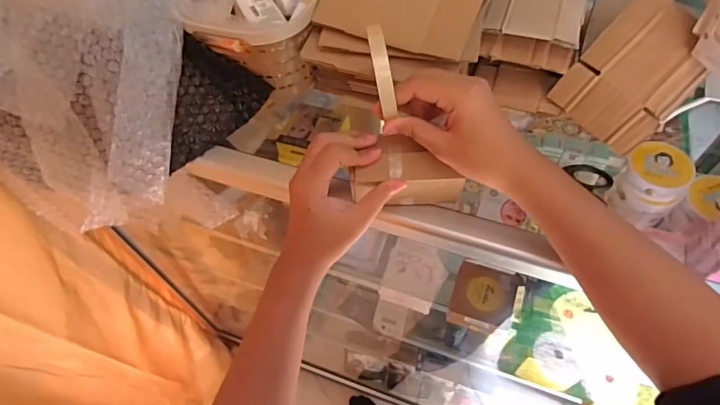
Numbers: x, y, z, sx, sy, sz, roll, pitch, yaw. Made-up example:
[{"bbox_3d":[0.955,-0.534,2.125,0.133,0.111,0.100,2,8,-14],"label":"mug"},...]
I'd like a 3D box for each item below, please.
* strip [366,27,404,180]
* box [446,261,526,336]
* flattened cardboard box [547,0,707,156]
[{"bbox_3d":[0.023,-0.084,0.390,0.016,0.124,0.032,-13,24,-5],"label":"strip"},{"bbox_3d":[0.164,0.126,0.603,0.078,0.036,0.082,18,59,15],"label":"box"},{"bbox_3d":[0.272,-0.130,0.449,0.095,0.022,0.138,43,104,14],"label":"flattened cardboard box"}]

